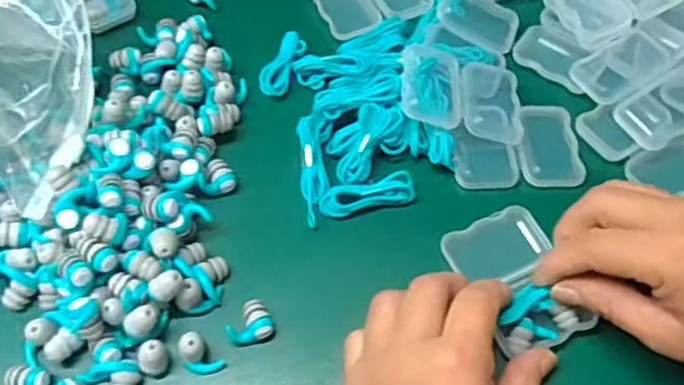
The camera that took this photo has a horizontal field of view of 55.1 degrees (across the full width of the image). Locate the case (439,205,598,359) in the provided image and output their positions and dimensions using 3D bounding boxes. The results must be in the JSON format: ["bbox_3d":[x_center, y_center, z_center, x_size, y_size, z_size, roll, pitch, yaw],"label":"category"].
[{"bbox_3d":[0.092,0.044,0.343,0.054,0.020,0.074,-21,63,-14],"label":"case"}]

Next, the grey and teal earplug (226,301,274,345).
[{"bbox_3d":[-0.047,0.067,0.329,0.023,0.012,0.020,-28,65,-17],"label":"grey and teal earplug"}]

